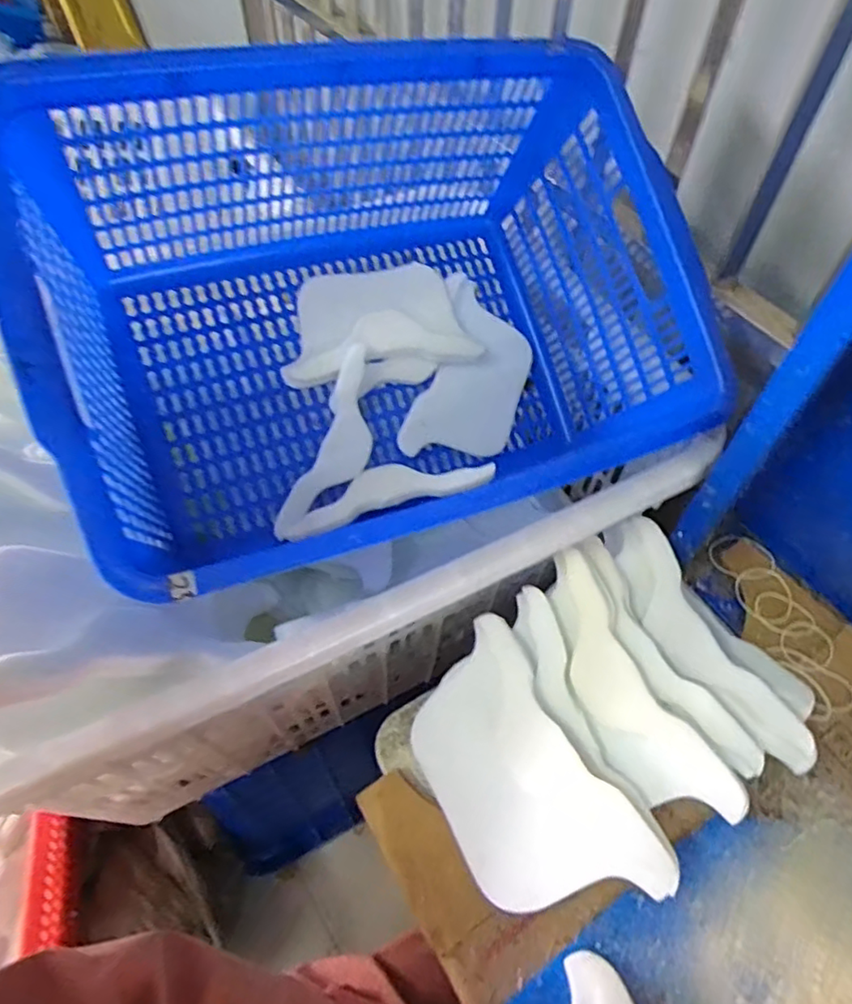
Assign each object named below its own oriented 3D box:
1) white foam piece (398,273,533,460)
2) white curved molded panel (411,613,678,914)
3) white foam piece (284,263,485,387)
[{"bbox_3d":[0.060,-0.154,0.742,0.130,0.014,0.230,20,81,-16],"label":"white foam piece"},{"bbox_3d":[0.072,0.222,0.487,0.126,0.023,0.226,-34,61,-2],"label":"white curved molded panel"},{"bbox_3d":[-0.061,-0.218,0.708,0.224,0.026,0.129,-14,82,-15],"label":"white foam piece"}]

